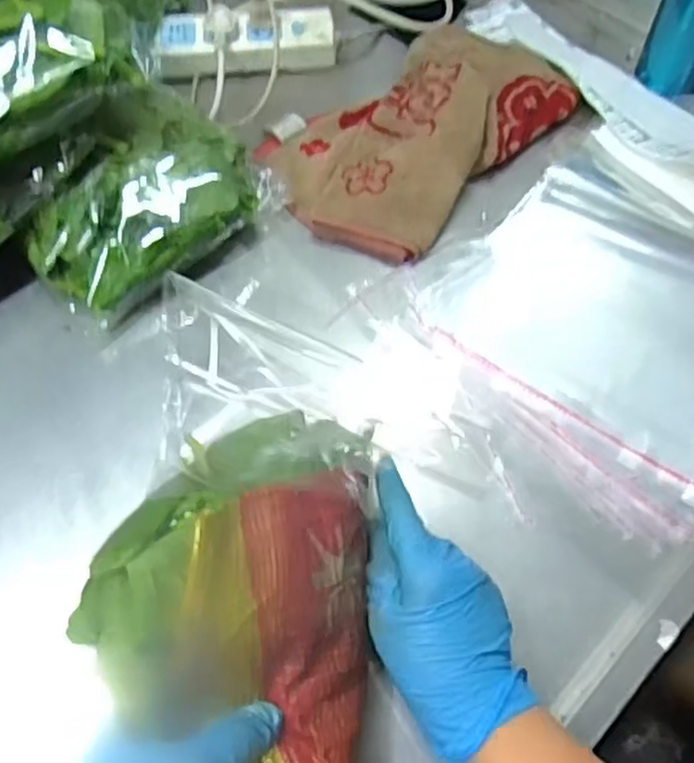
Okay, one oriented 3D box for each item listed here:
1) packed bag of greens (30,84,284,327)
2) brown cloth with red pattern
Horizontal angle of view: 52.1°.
[{"bbox_3d":[-0.166,-0.146,0.585,0.136,0.074,0.191,34,67,17],"label":"packed bag of greens"},{"bbox_3d":[0.068,-0.232,0.641,0.286,0.042,0.185,-38,68,-18],"label":"brown cloth with red pattern"}]

